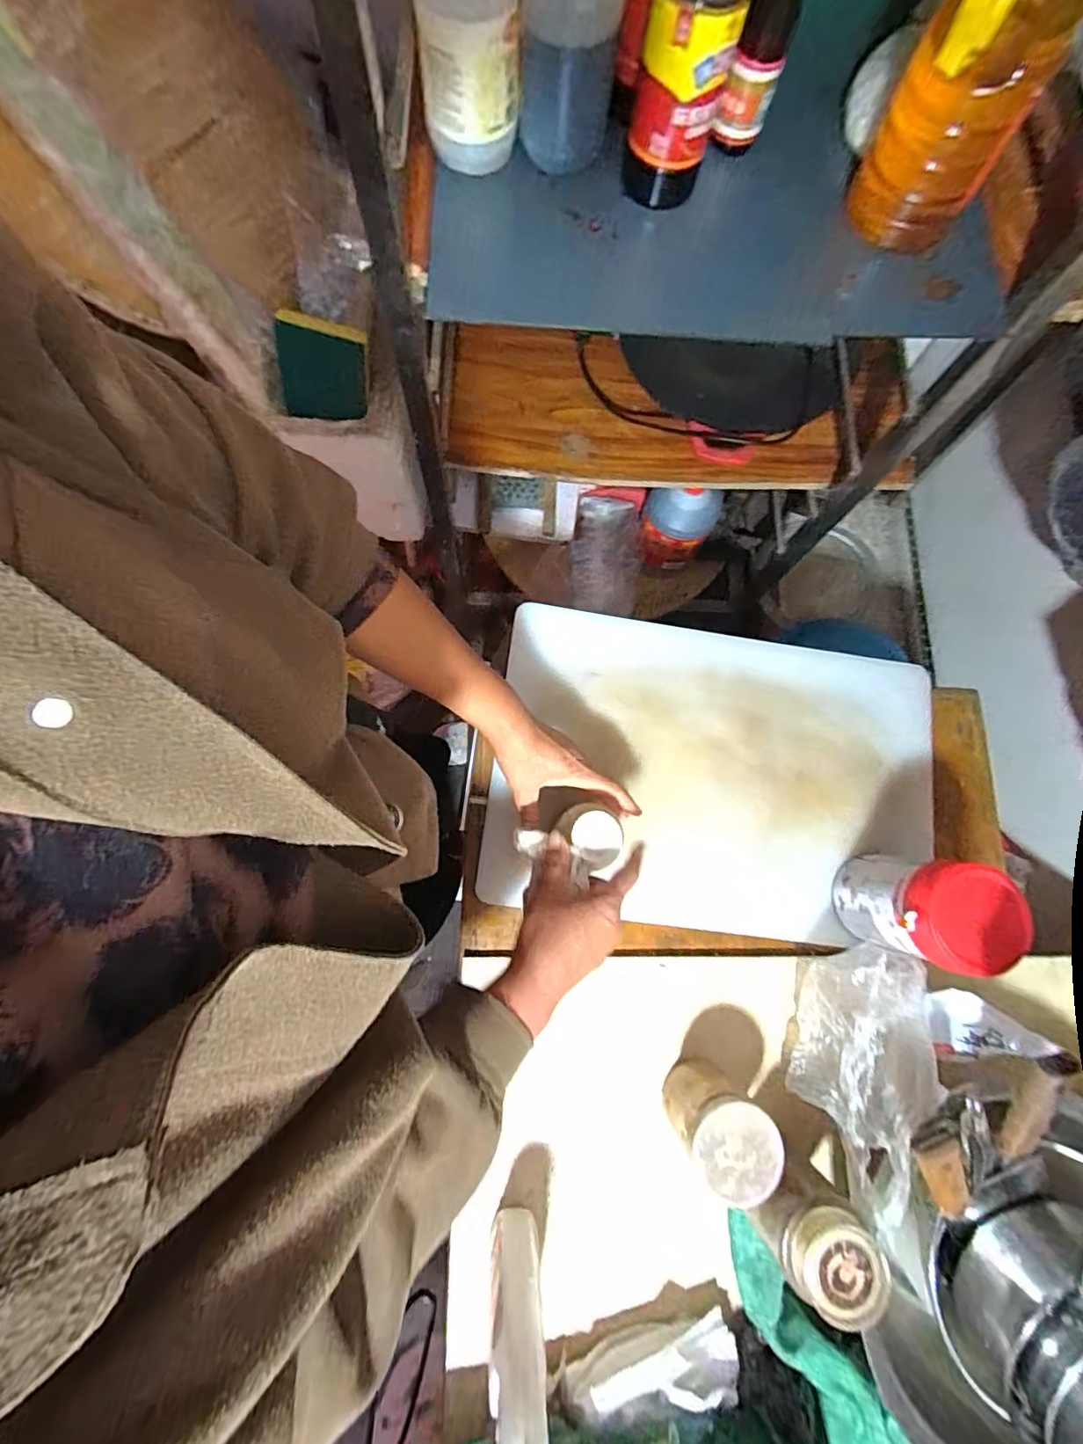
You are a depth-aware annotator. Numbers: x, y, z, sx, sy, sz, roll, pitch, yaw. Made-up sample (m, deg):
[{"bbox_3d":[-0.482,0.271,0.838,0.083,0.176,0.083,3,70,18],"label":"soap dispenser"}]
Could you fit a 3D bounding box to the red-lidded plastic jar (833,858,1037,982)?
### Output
[{"bbox_3d":[0.381,0.188,0.554,0.085,0.146,0.100,1,79,-1],"label":"red-lidded plastic jar"}]

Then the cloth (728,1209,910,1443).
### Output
[{"bbox_3d":[0.257,0.602,0.505,0.086,0.056,0.261,-34,69,-7],"label":"cloth"}]

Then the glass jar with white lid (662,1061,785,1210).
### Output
[{"bbox_3d":[0.173,0.390,0.527,0.085,0.092,0.078,0,79,-1],"label":"glass jar with white lid"}]

